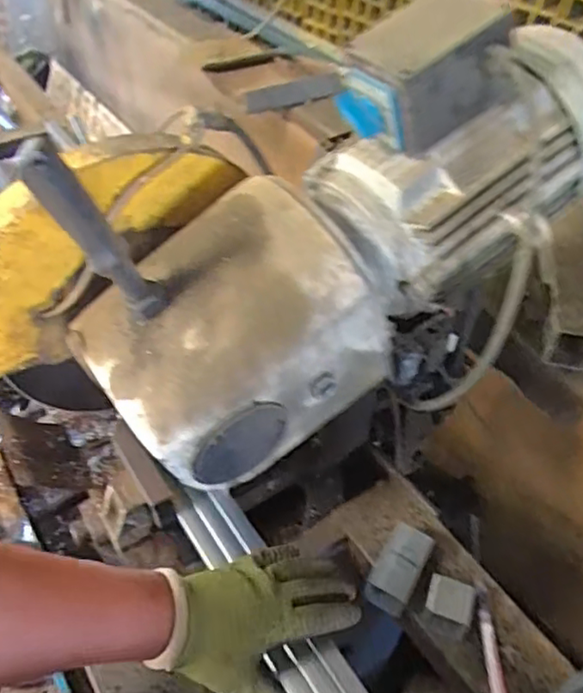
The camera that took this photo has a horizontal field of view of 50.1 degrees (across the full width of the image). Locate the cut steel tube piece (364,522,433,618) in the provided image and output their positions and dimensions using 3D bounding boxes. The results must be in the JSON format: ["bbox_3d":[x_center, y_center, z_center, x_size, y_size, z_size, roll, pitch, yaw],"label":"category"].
[{"bbox_3d":[0.114,0.234,0.660,0.050,0.042,0.083,24,48,20],"label":"cut steel tube piece"}]

